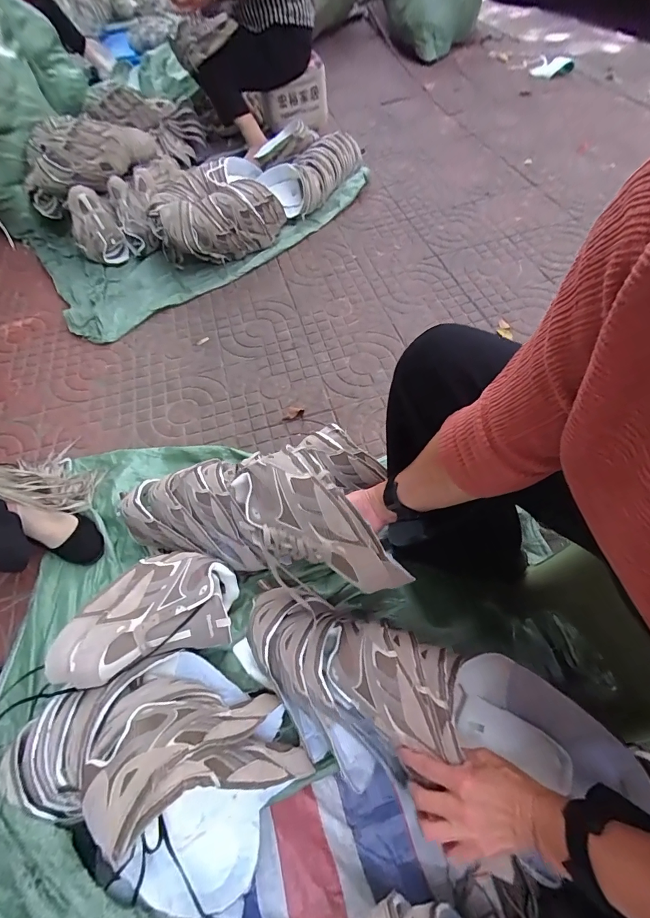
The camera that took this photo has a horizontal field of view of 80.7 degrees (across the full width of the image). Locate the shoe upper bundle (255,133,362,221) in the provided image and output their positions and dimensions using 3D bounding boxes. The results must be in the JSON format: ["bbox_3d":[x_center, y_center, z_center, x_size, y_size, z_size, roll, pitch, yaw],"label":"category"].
[{"bbox_3d":[-0.040,-1.074,1.441,0.137,0.140,0.443,39,72,25],"label":"shoe upper bundle"}]

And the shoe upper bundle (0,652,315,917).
[{"bbox_3d":[-0.240,0.385,0.502,0.367,0.185,0.227,19,64,17],"label":"shoe upper bundle"}]

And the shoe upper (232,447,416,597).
[{"bbox_3d":[-0.008,0.090,0.514,0.256,0.093,0.106,38,68,7],"label":"shoe upper"}]

